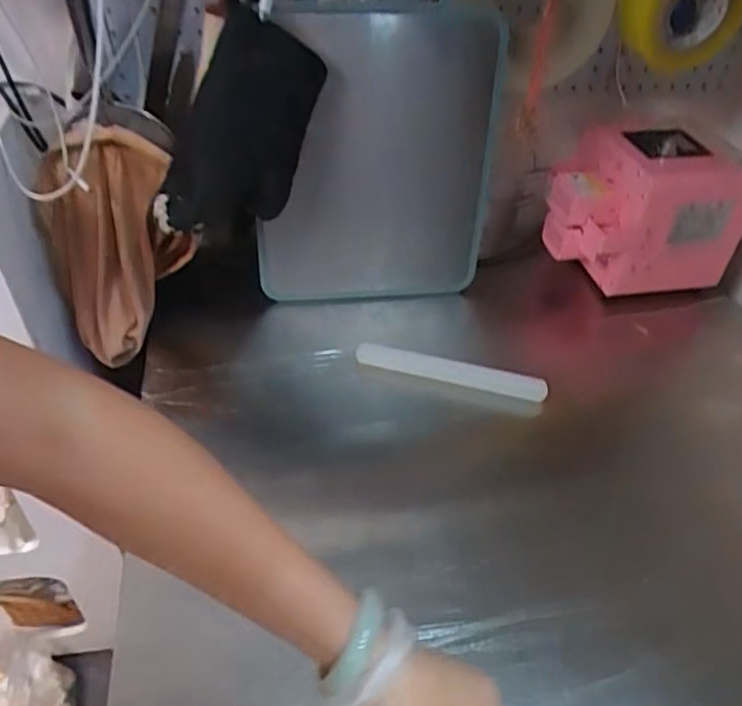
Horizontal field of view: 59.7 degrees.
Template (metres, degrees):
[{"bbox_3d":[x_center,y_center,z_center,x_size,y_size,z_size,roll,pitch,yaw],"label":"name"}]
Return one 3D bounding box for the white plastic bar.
[{"bbox_3d":[0.091,0.020,0.739,0.213,0.021,0.025,12,43,9],"label":"white plastic bar"}]

